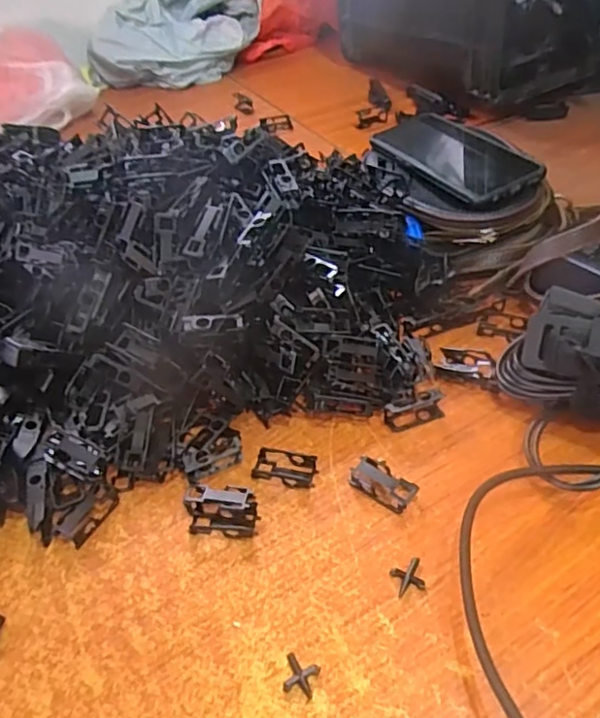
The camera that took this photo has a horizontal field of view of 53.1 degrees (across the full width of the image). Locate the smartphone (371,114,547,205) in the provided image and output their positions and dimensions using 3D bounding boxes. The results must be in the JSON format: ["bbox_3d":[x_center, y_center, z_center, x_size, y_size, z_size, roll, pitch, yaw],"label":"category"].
[{"bbox_3d":[0.136,-0.182,0.537,0.079,0.008,0.155,-27,46,-12],"label":"smartphone"}]

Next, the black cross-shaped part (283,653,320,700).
[{"bbox_3d":[0.000,0.155,0.293,0.016,0.004,0.017,8,45,14],"label":"black cross-shaped part"}]

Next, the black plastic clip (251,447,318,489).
[{"bbox_3d":[-0.009,0.068,0.379,0.039,0.006,0.022,5,45,12],"label":"black plastic clip"}]

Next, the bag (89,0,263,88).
[{"bbox_3d":[-0.186,-0.494,0.908,0.271,0.097,0.167,-10,44,-4],"label":"bag"}]

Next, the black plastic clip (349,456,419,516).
[{"bbox_3d":[0.051,0.076,0.364,0.038,0.009,0.023,29,54,32],"label":"black plastic clip"}]

